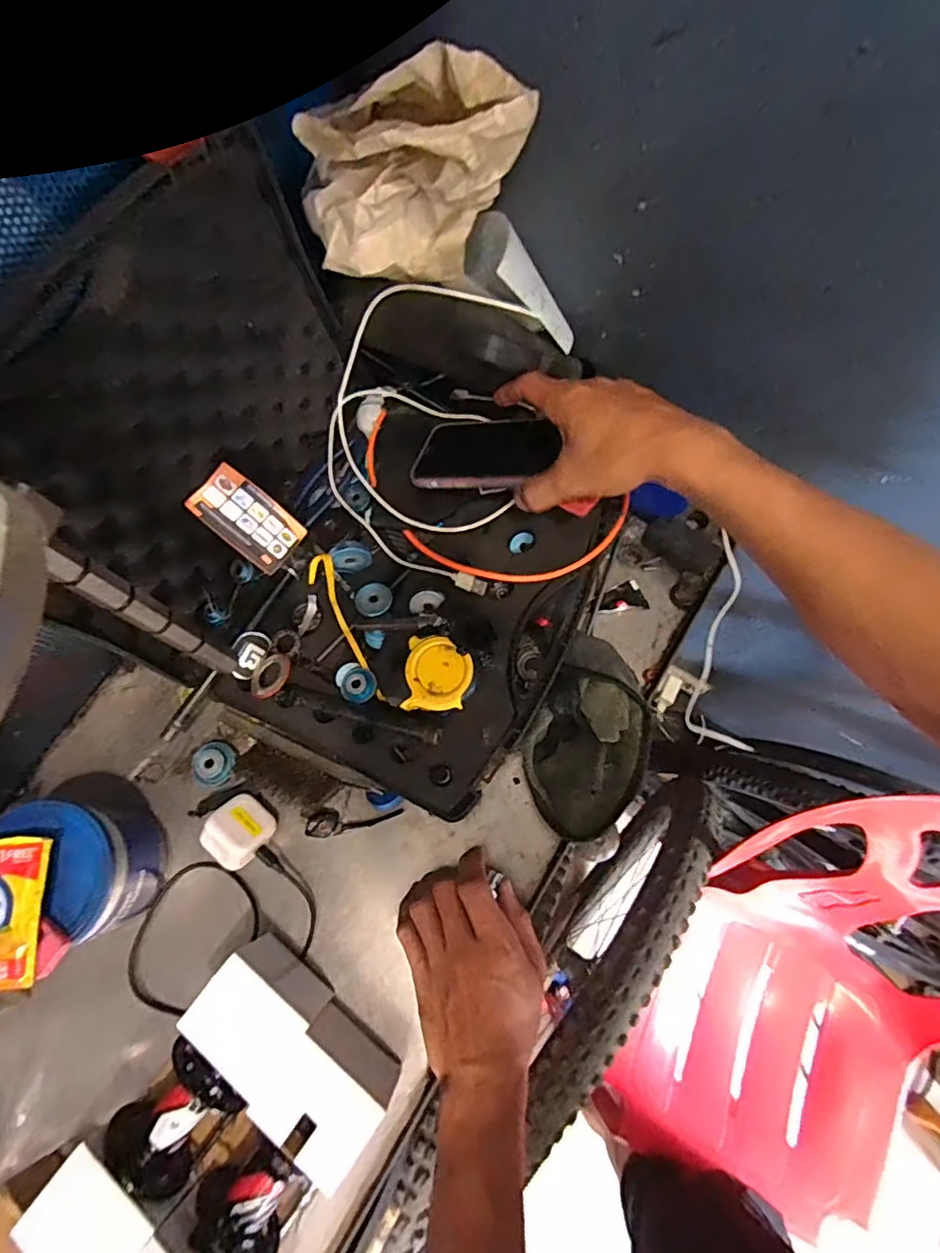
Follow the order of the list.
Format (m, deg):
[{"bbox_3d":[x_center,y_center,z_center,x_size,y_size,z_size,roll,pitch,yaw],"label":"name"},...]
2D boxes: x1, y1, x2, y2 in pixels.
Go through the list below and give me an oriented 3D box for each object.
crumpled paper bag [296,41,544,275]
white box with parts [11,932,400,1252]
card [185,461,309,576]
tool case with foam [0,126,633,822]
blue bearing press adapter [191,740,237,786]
[{"bbox_3d":[-0.041,-0.309,0.394,0.157,0.122,0.072,8,73,5],"label":"crumpled paper bag"},{"bbox_3d":[-0.166,0.353,0.390,0.138,0.078,0.200,36,77,12],"label":"white box with parts"},{"bbox_3d":[-0.184,-0.089,0.476,0.051,0.089,0.006,-51,42,-10],"label":"card"},{"bbox_3d":[-0.075,-0.085,0.413,0.335,0.284,0.334,26,75,10],"label":"tool case with foam"},{"bbox_3d":[-0.221,0.117,0.493,0.033,0.019,0.038,-13,72,-2],"label":"blue bearing press adapter"}]

